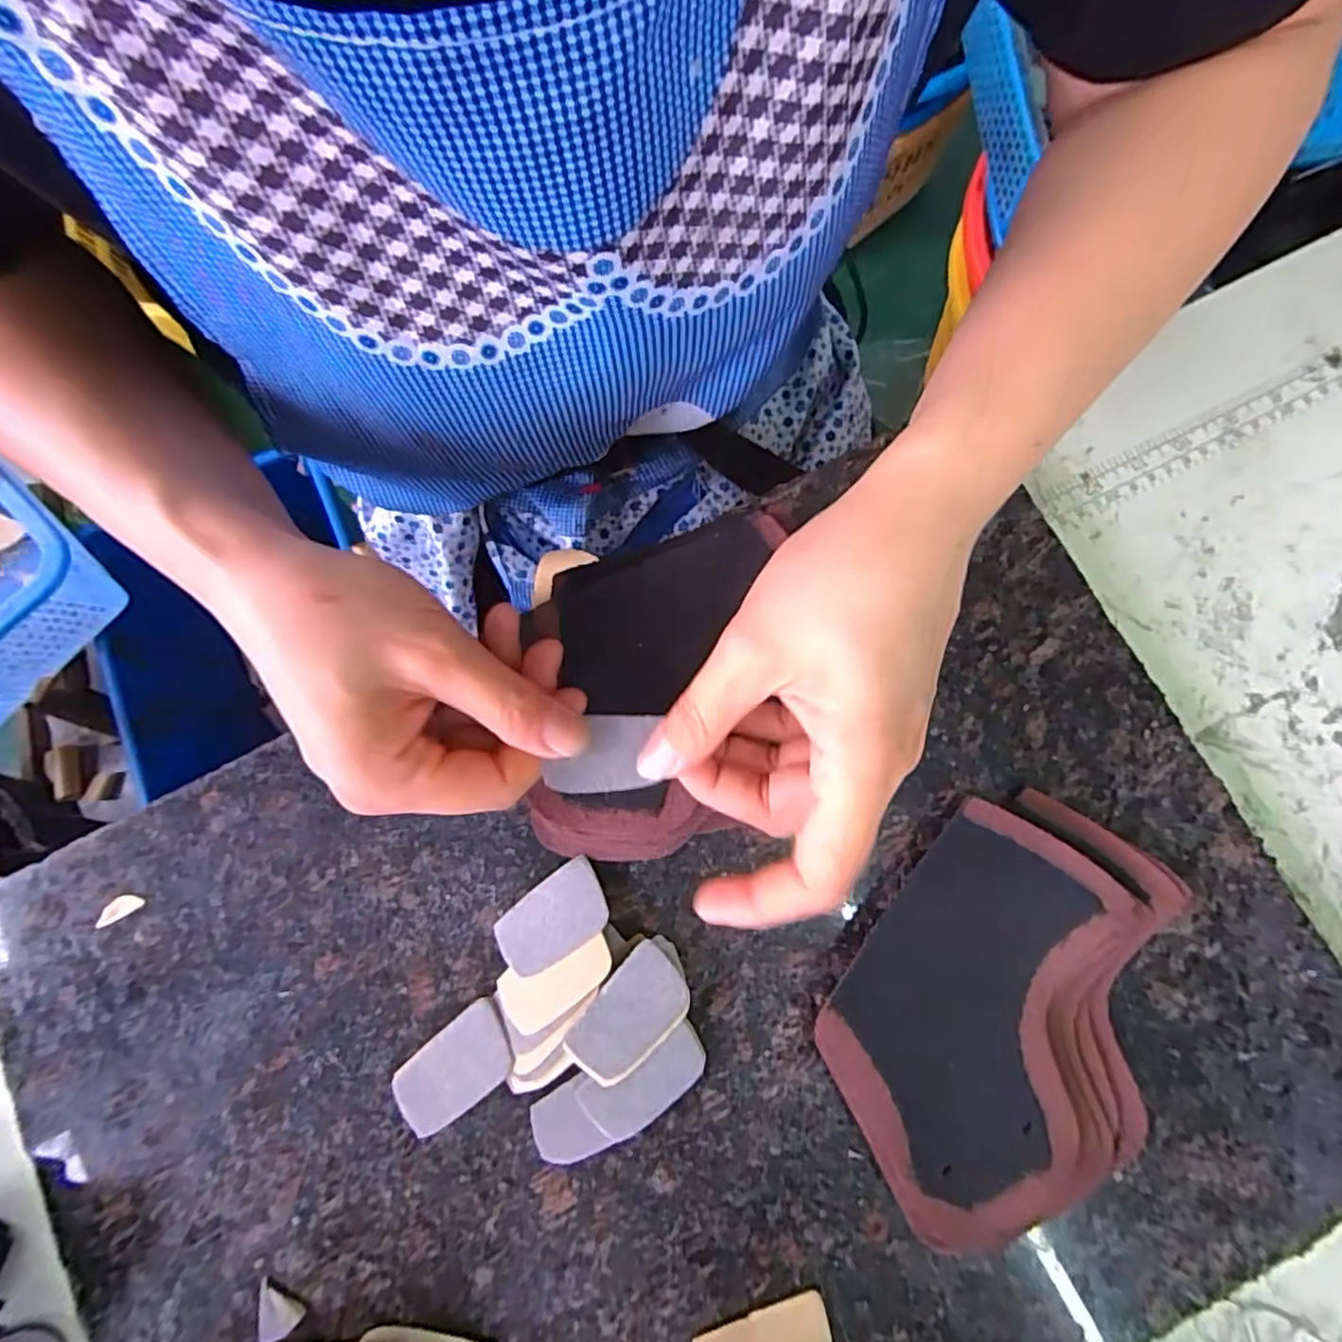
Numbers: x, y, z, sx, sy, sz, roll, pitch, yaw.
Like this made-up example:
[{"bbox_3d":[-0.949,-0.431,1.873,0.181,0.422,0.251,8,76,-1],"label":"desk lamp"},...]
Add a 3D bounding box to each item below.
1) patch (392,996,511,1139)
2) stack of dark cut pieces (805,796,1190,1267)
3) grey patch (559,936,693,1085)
[{"bbox_3d":[-0.085,0.156,0.255,0.049,0.004,0.029,-41,66,-4],"label":"patch"},{"bbox_3d":[0.132,0.128,0.252,0.118,0.018,0.157,38,83,8],"label":"stack of dark cut pieces"},{"bbox_3d":[-0.016,0.134,0.254,0.030,0.005,0.051,44,84,8],"label":"grey patch"}]

